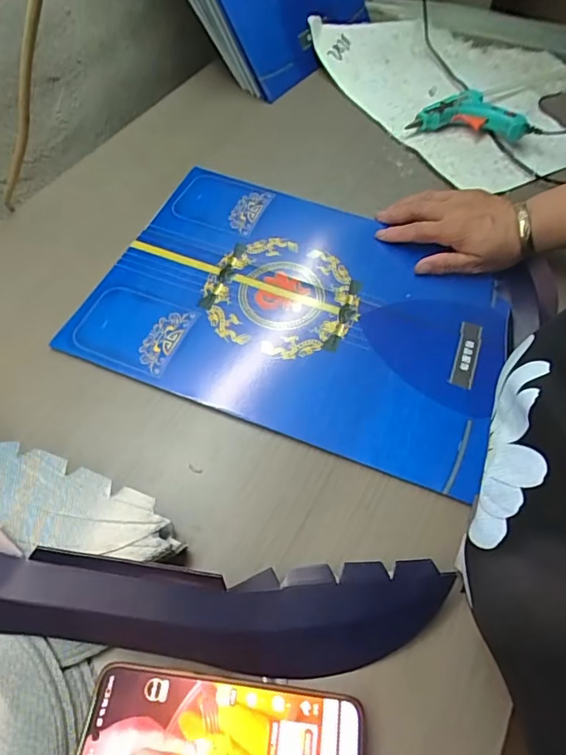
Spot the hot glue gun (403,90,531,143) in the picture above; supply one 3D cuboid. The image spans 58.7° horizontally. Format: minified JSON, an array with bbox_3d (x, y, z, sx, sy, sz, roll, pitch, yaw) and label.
[{"bbox_3d":[0.229,-0.315,0.631,0.124,0.033,0.099,-24,62,-16],"label":"hot glue gun"}]

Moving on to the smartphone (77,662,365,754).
[{"bbox_3d":[-0.035,0.217,0.289,0.160,0.015,0.076,7,58,2],"label":"smartphone"}]

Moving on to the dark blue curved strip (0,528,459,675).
[{"bbox_3d":[-0.094,0.131,0.320,0.405,0.018,0.075,11,81,-5],"label":"dark blue curved strip"}]

